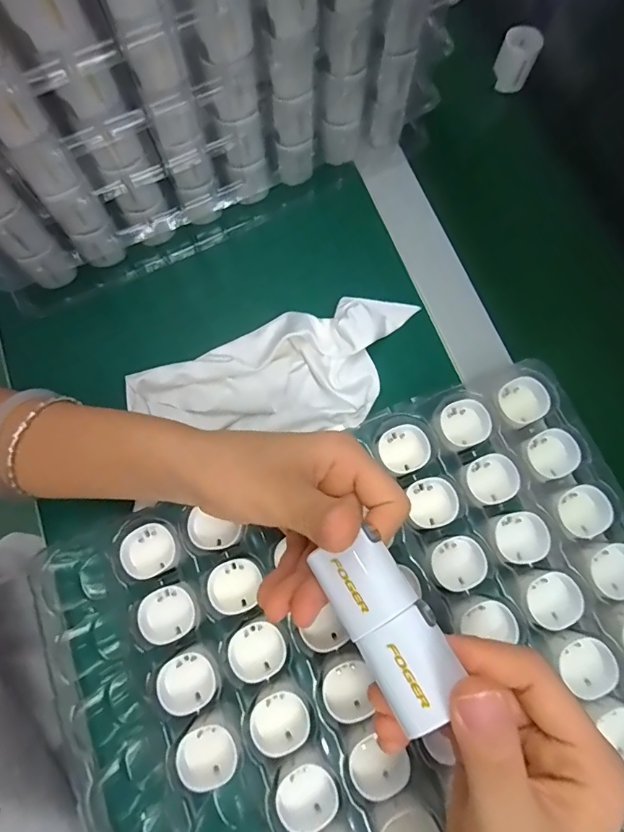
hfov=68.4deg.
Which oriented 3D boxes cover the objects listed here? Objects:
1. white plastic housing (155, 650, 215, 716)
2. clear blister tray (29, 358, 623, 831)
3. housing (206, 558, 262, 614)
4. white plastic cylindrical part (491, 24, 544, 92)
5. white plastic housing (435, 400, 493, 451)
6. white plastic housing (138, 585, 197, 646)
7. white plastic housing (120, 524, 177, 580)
[{"bbox_3d":[-0.068,0.144,0.249,0.026,0.017,0.027,0,76,-1],"label":"white plastic housing"},{"bbox_3d":[0.045,0.159,0.256,0.337,0.043,0.299,-21,77,-6],"label":"clear blister tray"},{"bbox_3d":[-0.044,0.098,0.263,0.028,0.014,0.028,-29,78,-8],"label":"housing"},{"bbox_3d":[0.174,-0.304,0.393,0.030,0.032,0.033,0,76,-1],"label":"white plastic cylindrical part"},{"bbox_3d":[0.092,0.006,0.283,0.033,0.016,0.028,-29,78,-8],"label":"white plastic housing"},{"bbox_3d":[-0.081,0.111,0.257,0.027,0.012,0.028,0,76,-1],"label":"white plastic housing"},{"bbox_3d":[-0.095,0.078,0.267,0.026,0.018,0.028,-27,78,-7],"label":"white plastic housing"}]

